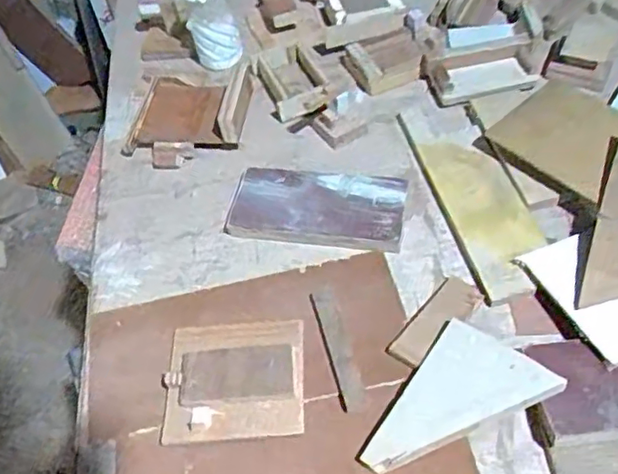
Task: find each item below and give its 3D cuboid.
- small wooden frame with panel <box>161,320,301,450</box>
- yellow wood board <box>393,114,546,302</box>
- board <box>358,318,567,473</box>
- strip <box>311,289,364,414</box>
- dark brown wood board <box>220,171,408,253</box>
[{"bbox_3d":[-0.070,0.132,0.568,0.128,0.029,0.111,-4,53,4],"label":"small wooden frame with panel"},{"bbox_3d":[0.187,-0.038,0.665,0.087,0.017,0.232,-17,58,-5],"label":"yellow wood board"},{"bbox_3d":[0.128,0.151,0.512,0.104,0.013,0.150,29,70,29],"label":"board"},{"bbox_3d":[0.028,0.104,0.578,0.021,0.007,0.128,-15,53,-4],"label":"strip"},{"bbox_3d":[0.008,-0.034,0.685,0.193,0.019,0.094,6,54,11],"label":"dark brown wood board"}]

